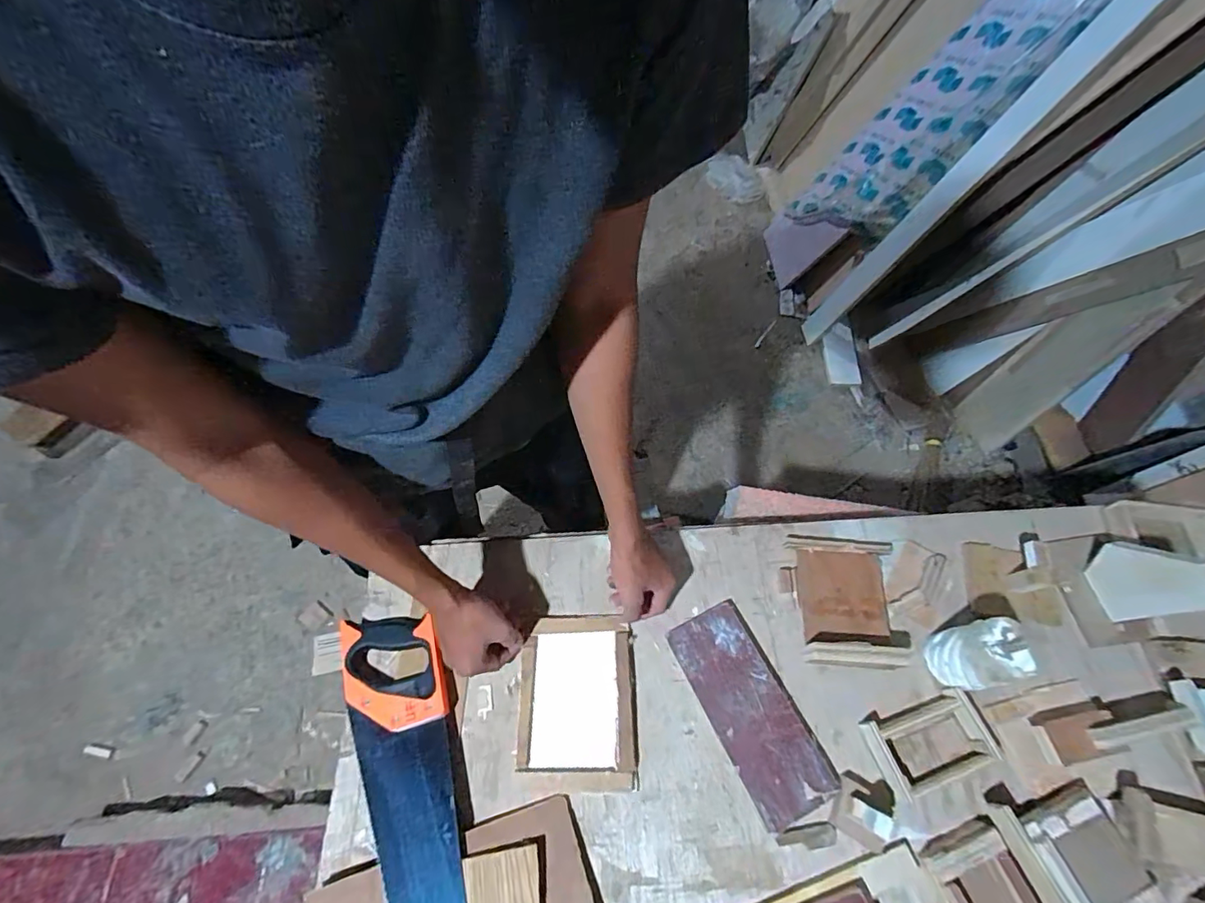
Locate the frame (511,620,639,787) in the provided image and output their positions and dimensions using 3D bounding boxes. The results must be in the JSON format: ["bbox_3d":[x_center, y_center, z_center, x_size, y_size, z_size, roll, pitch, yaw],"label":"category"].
[{"bbox_3d":[-0.030,0.288,0.600,0.134,0.019,0.179,0,63,-2],"label":"frame"}]

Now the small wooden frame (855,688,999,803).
[{"bbox_3d":[0.356,0.318,0.557,0.121,0.032,0.075,-17,64,-7],"label":"small wooden frame"}]

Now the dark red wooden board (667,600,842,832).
[{"bbox_3d":[0.165,0.289,0.583,0.094,0.020,0.216,-23,65,-10],"label":"dark red wooden board"}]

